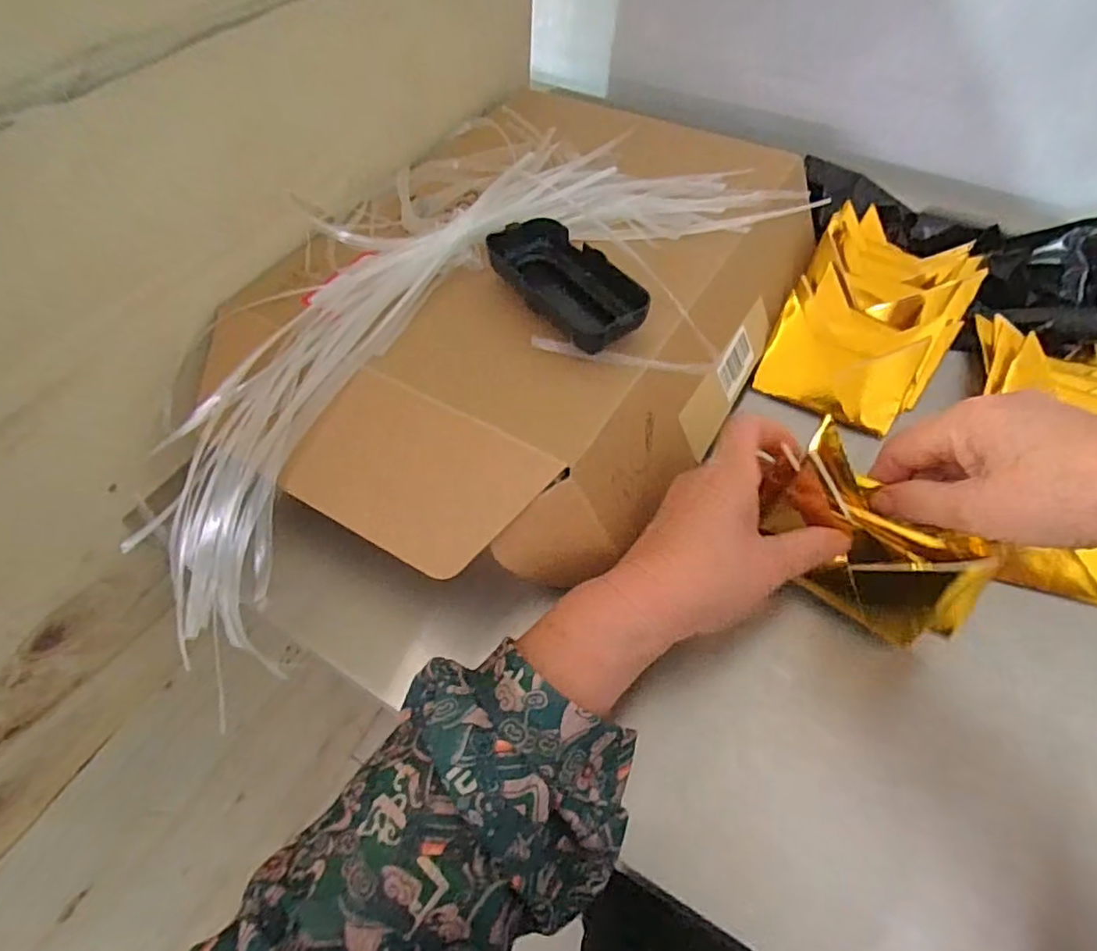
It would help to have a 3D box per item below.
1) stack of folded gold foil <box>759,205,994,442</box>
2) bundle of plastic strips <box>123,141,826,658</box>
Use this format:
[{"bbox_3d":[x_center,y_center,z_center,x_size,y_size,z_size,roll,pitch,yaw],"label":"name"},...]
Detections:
[{"bbox_3d":[0.248,-0.125,0.468,0.114,0.051,0.199,26,58,21],"label":"stack of folded gold foil"},{"bbox_3d":[-0.069,-0.088,0.410,0.504,0.123,0.188,-43,61,-12],"label":"bundle of plastic strips"}]

